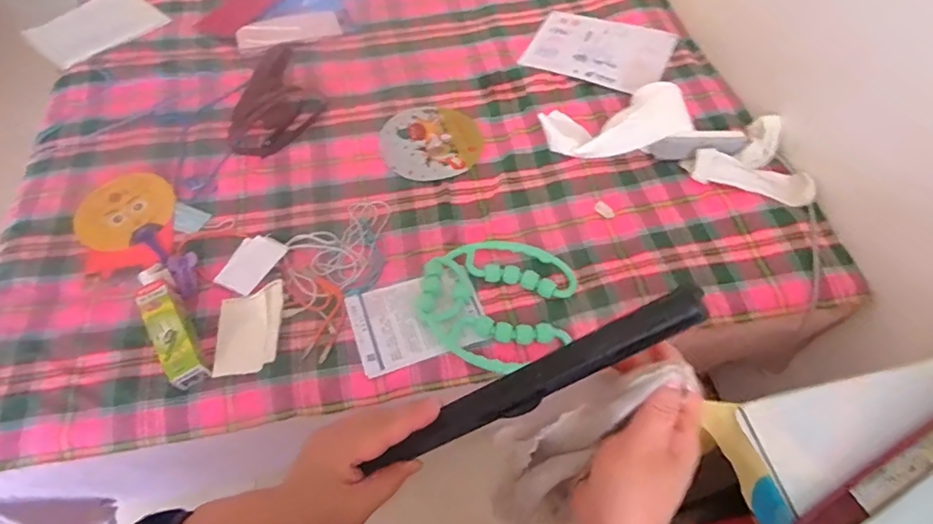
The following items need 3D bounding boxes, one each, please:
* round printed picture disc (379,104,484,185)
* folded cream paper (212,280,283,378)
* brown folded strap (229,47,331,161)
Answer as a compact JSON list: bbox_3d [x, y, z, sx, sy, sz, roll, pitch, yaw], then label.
[{"bbox_3d":[-0.074,-0.252,1.075,0.208,0.014,0.204,0,60,0],"label":"round printed picture disc"},{"bbox_3d":[-0.348,0.106,0.819,0.093,0.008,0.150,-4,60,-3],"label":"folded cream paper"},{"bbox_3d":[-0.399,-0.353,1.114,0.171,0.022,0.327,4,60,2],"label":"brown folded strap"}]

